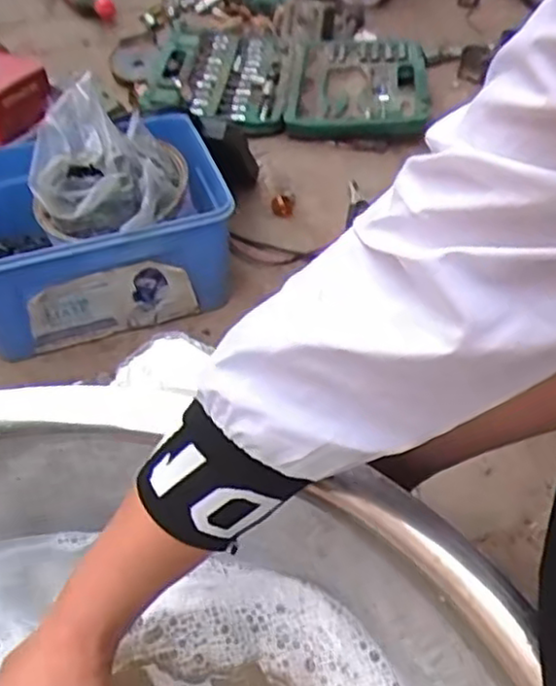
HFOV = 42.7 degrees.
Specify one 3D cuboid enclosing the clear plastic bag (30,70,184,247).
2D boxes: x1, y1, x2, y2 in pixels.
[{"bbox_3d":[-0.152,-0.163,0.647,0.136,0.099,0.135,18,50,15],"label":"clear plastic bag"}]

